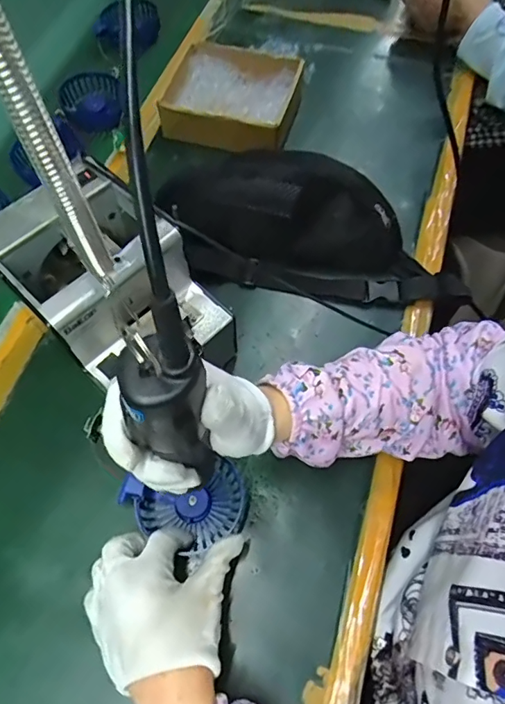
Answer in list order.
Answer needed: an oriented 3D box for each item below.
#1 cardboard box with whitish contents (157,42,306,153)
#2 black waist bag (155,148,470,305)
[{"bbox_3d":[-0.023,-0.322,0.595,0.160,0.041,0.140,11,66,9],"label":"cardboard box with whitish contents"},{"bbox_3d":[0.064,-0.140,0.509,0.327,0.092,0.145,3,63,3],"label":"black waist bag"}]

